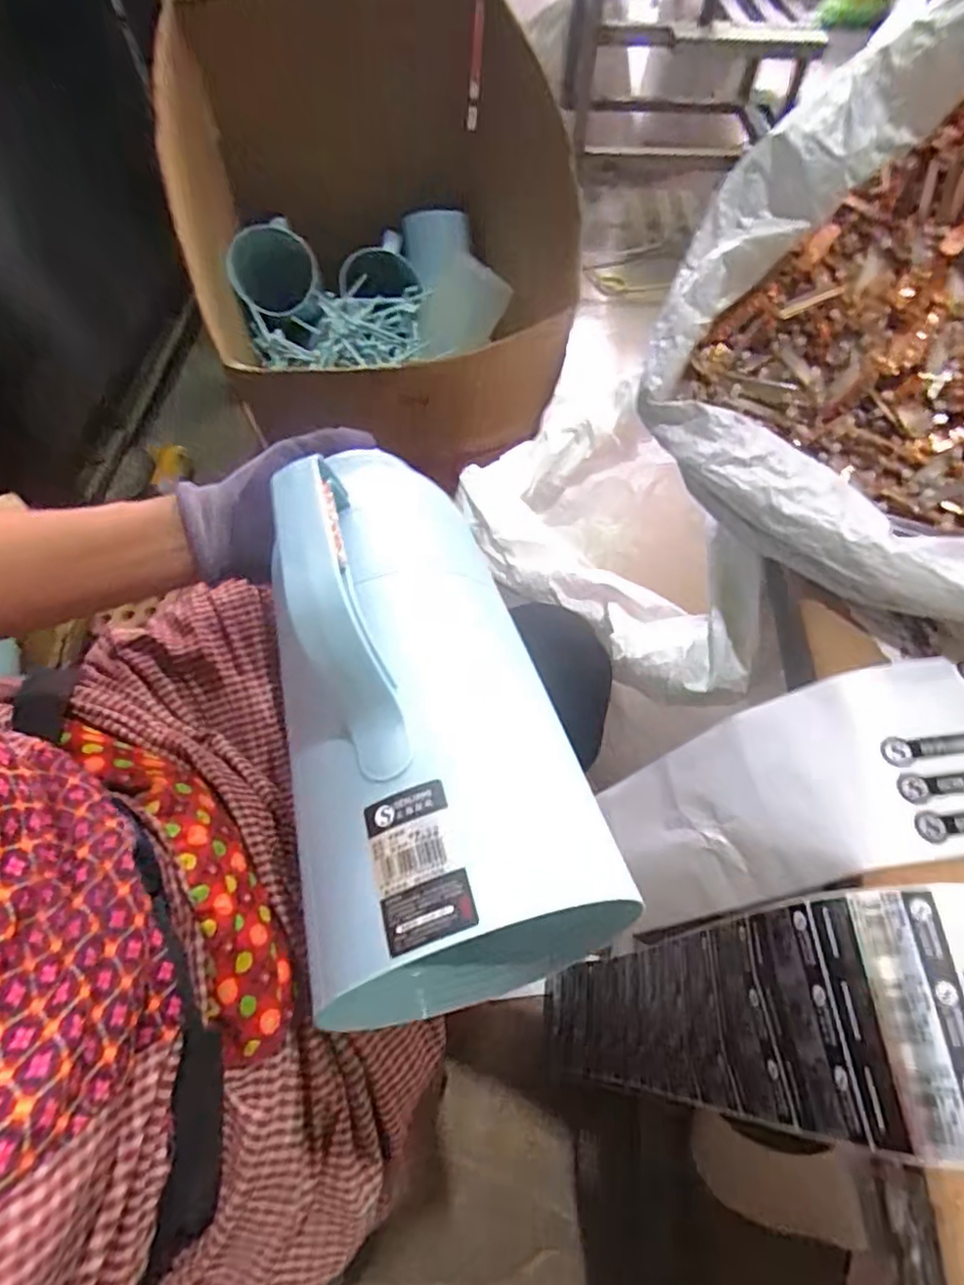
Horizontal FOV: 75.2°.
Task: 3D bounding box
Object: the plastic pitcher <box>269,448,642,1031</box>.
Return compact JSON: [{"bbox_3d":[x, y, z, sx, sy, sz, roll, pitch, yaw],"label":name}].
[{"bbox_3d":[-0.027,0.007,0.305,0.131,0.118,0.285,-9,58,-7],"label":"plastic pitcher"}]

